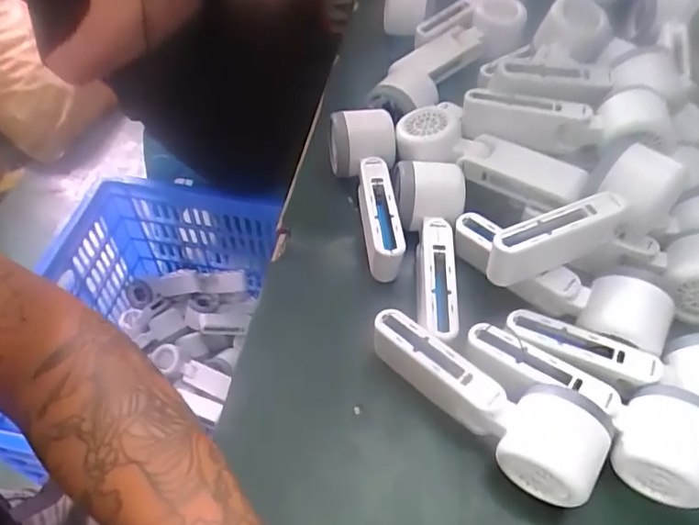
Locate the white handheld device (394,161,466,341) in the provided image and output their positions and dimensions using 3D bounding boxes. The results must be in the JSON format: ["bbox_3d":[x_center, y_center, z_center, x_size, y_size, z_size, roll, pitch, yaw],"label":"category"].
[{"bbox_3d":[0.059,-0.011,0.443,0.058,0.044,0.154,7,53,3],"label":"white handheld device"}]

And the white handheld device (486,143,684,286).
[{"bbox_3d":[0.172,-0.030,0.409,0.162,0.064,0.053,-28,59,-21],"label":"white handheld device"}]

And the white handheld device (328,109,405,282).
[{"bbox_3d":[0.020,-0.060,0.469,0.053,0.053,0.143,-9,54,-9],"label":"white handheld device"}]

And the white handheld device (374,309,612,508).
[{"bbox_3d":[0.086,0.086,0.372,0.165,0.054,0.059,33,59,20],"label":"white handheld device"}]

